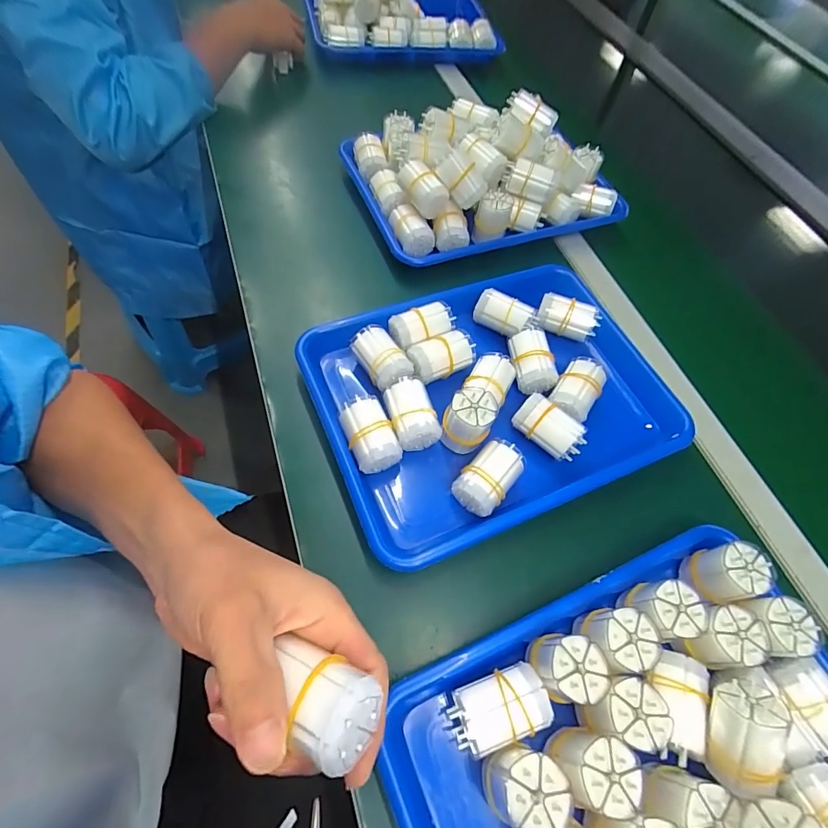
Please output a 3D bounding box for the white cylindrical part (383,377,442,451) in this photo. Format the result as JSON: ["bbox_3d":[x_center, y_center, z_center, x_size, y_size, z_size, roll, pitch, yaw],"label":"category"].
[{"bbox_3d":[0.000,0.003,0.403,0.040,0.036,0.059,-27,50,2],"label":"white cylindrical part"}]

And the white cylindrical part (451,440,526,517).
[{"bbox_3d":[0.064,0.056,0.382,0.040,0.041,0.063,39,62,14],"label":"white cylindrical part"}]

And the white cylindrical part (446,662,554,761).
[{"bbox_3d":[0.056,0.198,0.299,0.064,0.030,0.038,-18,64,-17],"label":"white cylindrical part"}]

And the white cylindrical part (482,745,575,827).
[{"bbox_3d":[0.066,0.227,0.272,0.040,0.060,0.043,3,60,-6],"label":"white cylindrical part"}]

